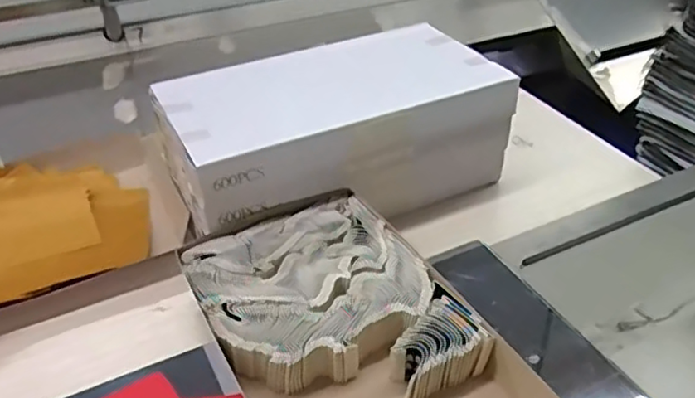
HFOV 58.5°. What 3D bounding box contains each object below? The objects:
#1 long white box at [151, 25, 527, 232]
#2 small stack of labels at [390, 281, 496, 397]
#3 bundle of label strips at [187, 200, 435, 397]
[{"bbox_3d":[-0.021,-0.069,0.613,0.312,0.128,0.194,-13,41,-22],"label":"long white box"},{"bbox_3d":[0.057,0.102,0.429,0.067,0.035,0.060,-17,41,-20],"label":"small stack of labels"},{"bbox_3d":[-0.028,0.071,0.476,0.161,0.044,0.154,-19,42,-22],"label":"bundle of label strips"}]

